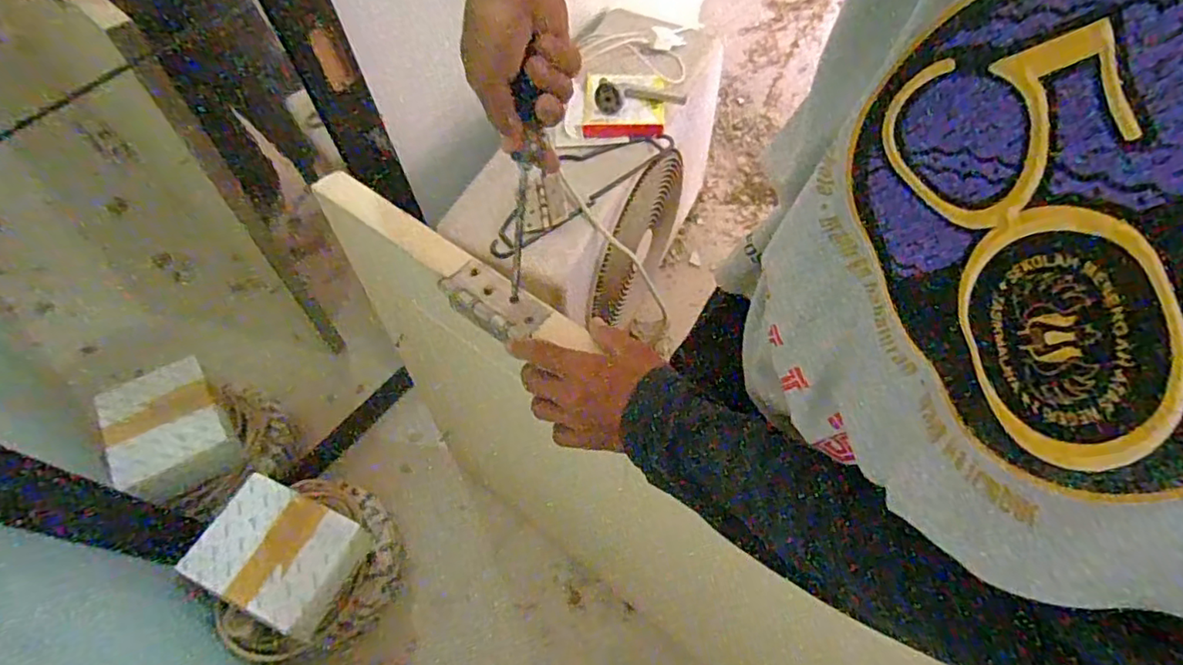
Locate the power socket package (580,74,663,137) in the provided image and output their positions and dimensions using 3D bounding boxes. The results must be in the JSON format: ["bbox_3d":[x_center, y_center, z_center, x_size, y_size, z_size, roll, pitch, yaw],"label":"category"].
[{"bbox_3d":[0.057,-0.401,1.046,0.136,0.031,0.130,2,61,3],"label":"power socket package"}]

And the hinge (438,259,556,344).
[{"bbox_3d":[-0.090,-0.029,0.544,0.100,0.017,0.056,34,67,19],"label":"hinge"}]

